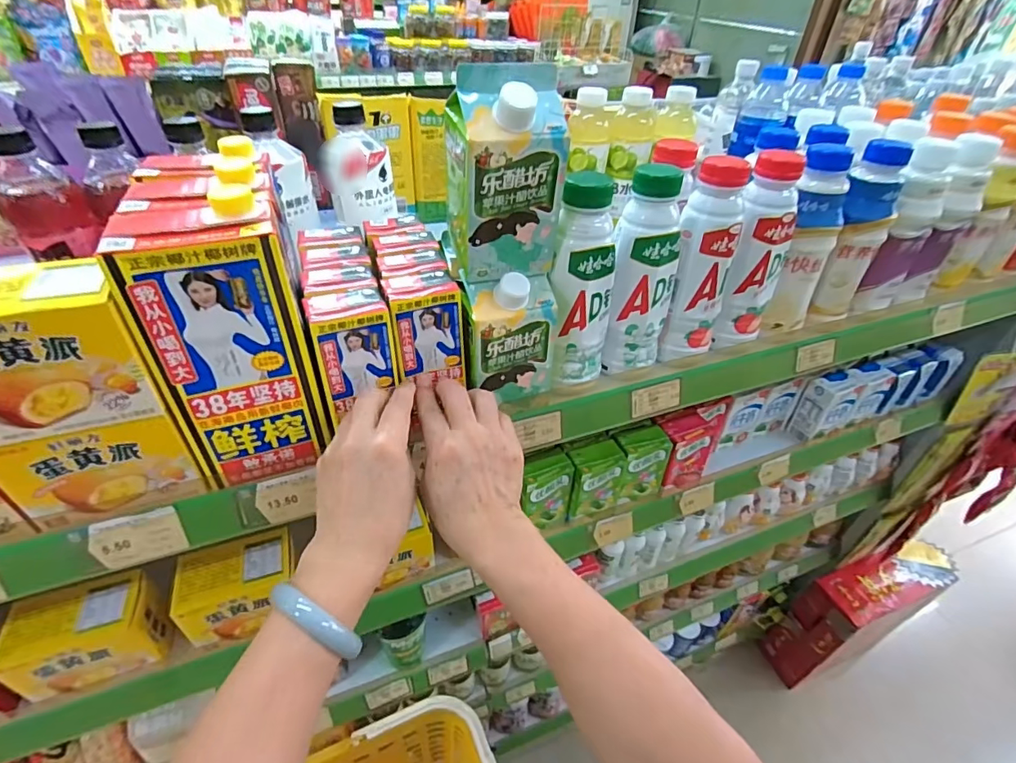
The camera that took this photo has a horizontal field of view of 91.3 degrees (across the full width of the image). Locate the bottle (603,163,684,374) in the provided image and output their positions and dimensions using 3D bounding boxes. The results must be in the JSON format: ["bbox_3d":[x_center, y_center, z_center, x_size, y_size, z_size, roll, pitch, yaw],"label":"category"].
[{"bbox_3d":[0.123,-0.092,0.452,0.061,0.178,0.054,13,41,11],"label":"bottle"}]

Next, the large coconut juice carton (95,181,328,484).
[{"bbox_3d":[-0.198,-0.026,0.356,0.093,0.198,0.082,-21,46,-27],"label":"large coconut juice carton"}]

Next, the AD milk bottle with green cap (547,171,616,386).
[{"bbox_3d":[0.064,-0.078,0.427,0.059,0.174,0.049,3,40,-1],"label":"AD milk bottle with green cap"}]

